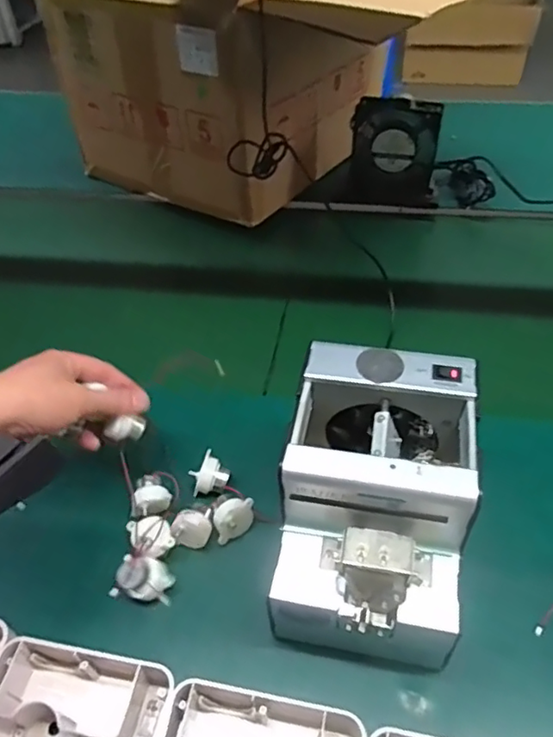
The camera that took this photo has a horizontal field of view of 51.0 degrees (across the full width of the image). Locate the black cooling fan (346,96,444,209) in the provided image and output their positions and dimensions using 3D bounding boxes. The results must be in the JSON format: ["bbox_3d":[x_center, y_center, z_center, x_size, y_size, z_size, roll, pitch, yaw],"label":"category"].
[{"bbox_3d":[0.176,-0.317,0.857,0.134,0.141,0.041,17,41,14],"label":"black cooling fan"}]

